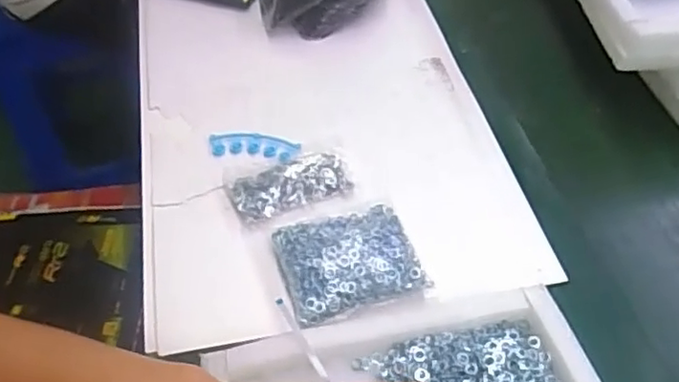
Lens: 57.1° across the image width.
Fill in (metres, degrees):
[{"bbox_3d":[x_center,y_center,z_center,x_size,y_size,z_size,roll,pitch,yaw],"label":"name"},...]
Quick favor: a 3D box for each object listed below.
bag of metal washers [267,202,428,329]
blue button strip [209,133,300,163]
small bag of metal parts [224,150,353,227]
[{"bbox_3d":[0.008,0.063,0.562,0.120,0.024,0.102,-12,52,-9],"label":"bag of metal washers"},{"bbox_3d":[-0.091,-0.047,0.668,0.093,0.009,0.035,7,51,6],"label":"blue button strip"},{"bbox_3d":[-0.048,-0.005,0.627,0.124,0.019,0.059,-16,52,-12],"label":"small bag of metal parts"}]

